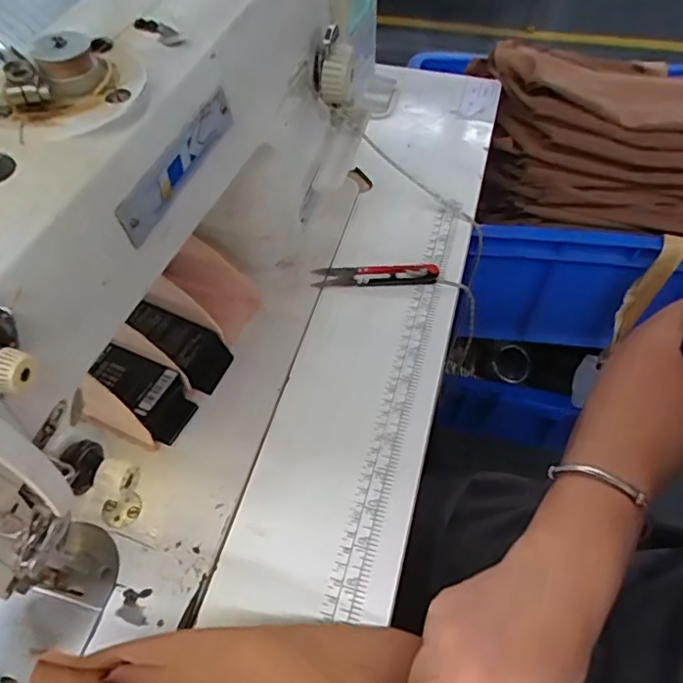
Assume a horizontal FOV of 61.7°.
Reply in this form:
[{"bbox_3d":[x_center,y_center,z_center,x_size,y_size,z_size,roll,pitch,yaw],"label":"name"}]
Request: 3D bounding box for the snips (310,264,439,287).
[{"bbox_3d":[0.029,-0.057,0.489,0.105,0.012,0.020,2,54,2],"label":"snips"}]

